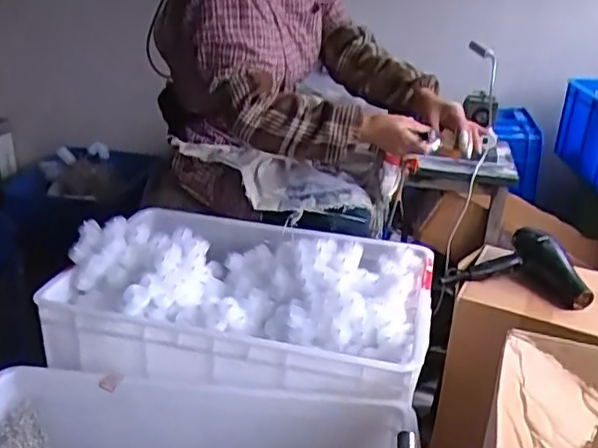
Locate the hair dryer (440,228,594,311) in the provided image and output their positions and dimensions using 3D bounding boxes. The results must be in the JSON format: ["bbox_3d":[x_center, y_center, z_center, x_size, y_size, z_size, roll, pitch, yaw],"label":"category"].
[{"bbox_3d":[0.433,0.079,1.251,0.269,0.099,0.150,11,24,17],"label":"hair dryer"}]

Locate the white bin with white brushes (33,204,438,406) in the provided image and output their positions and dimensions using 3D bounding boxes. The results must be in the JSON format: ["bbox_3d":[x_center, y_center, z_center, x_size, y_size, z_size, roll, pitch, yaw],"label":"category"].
[{"bbox_3d":[-0.075,0.119,1.081,0.588,0.130,0.426,10,24,15],"label":"white bin with white brushes"}]

